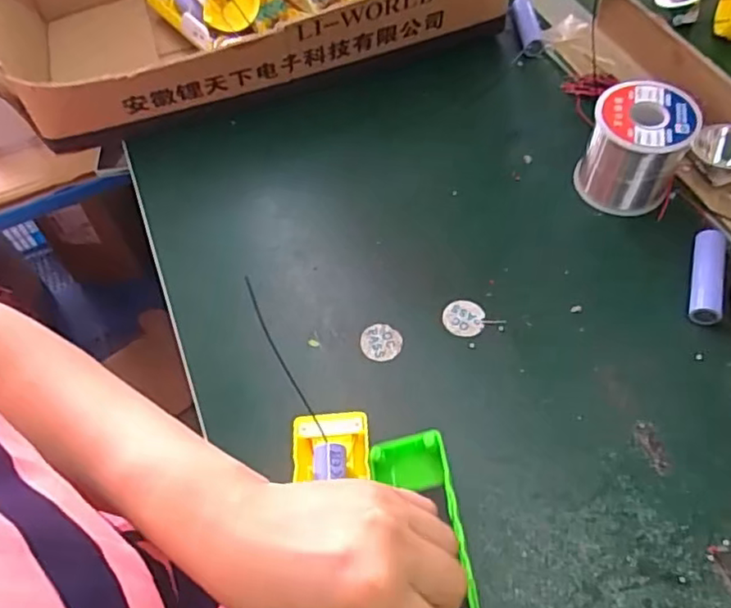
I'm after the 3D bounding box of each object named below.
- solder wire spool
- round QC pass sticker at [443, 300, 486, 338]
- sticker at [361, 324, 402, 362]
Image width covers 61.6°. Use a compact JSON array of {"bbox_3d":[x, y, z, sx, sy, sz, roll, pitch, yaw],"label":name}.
[{"bbox_3d":[0.188,-0.108,0.432,0.064,0.069,0.060,-2,57,2],"label":"solder wire spool"},{"bbox_3d":[0.065,0.009,0.404,0.026,0.004,0.025,-2,57,2],"label":"round QC pass sticker"},{"bbox_3d":[0.010,0.025,0.399,0.027,0.004,0.025,-2,64,4],"label":"sticker"}]

